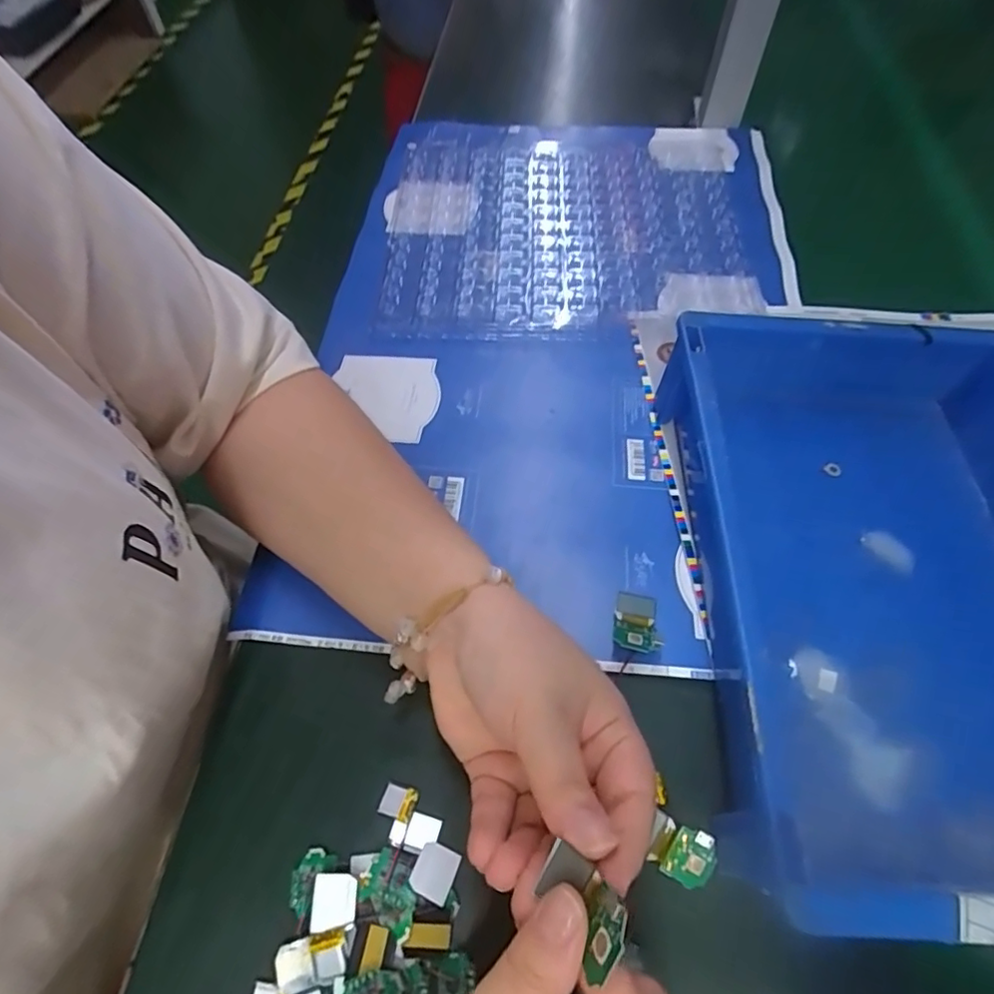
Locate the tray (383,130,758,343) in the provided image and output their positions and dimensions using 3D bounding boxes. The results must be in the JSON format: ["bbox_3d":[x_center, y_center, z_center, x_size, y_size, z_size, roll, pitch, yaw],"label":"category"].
[{"bbox_3d":[0.061,-0.241,0.494,0.301,0.013,0.267,-1,58,-1],"label":"tray"}]

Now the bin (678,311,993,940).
[{"bbox_3d":[0.210,0.041,0.303,0.211,0.068,0.303,3,58,1],"label":"bin"}]

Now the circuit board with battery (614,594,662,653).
[{"bbox_3d":[0.075,0.067,0.311,0.023,0.005,0.038,5,34,9],"label":"circuit board with battery"}]

